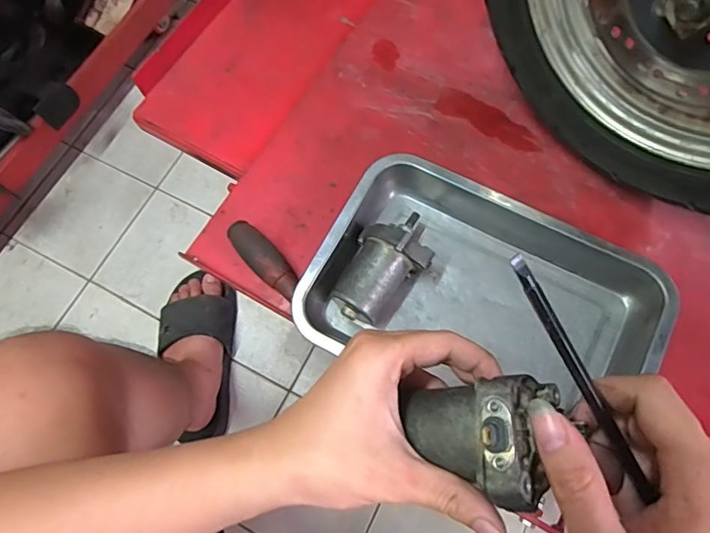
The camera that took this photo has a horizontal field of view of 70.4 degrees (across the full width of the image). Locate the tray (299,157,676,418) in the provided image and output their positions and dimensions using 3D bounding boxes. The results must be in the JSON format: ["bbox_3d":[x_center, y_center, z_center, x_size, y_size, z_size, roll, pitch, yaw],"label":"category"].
[{"bbox_3d":[0.120,0.031,0.481,0.313,0.054,0.207,25,74,9],"label":"tray"}]

